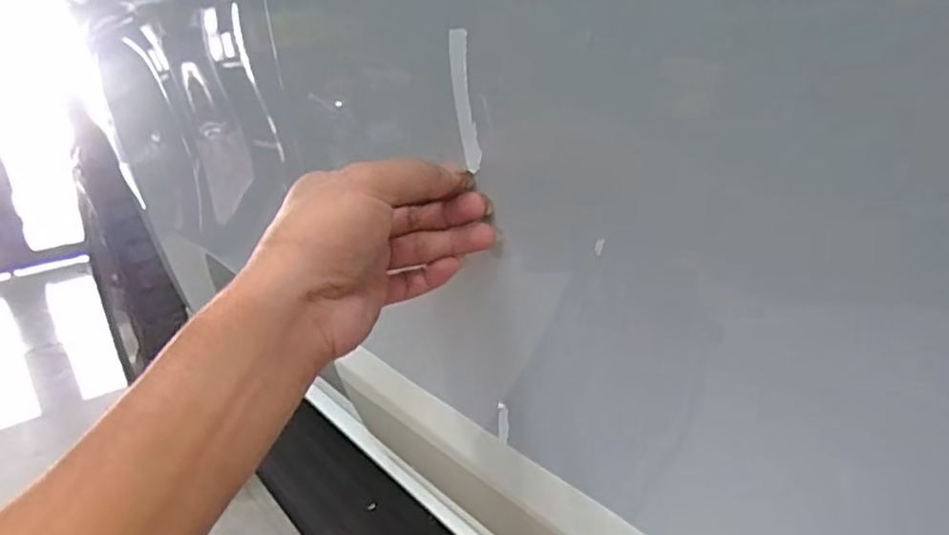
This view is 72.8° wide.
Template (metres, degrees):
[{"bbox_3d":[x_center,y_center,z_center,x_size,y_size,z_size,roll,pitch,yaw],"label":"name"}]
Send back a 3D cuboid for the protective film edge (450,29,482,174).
[{"bbox_3d":[-0.005,-0.086,0.337,0.005,0.071,0.012,-25,26,-38],"label":"protective film edge"}]

